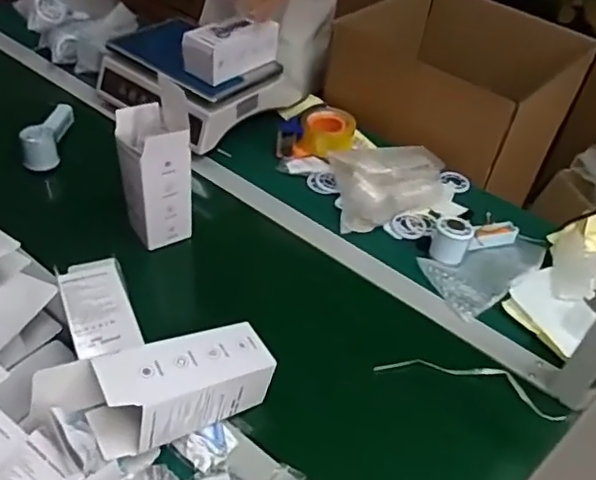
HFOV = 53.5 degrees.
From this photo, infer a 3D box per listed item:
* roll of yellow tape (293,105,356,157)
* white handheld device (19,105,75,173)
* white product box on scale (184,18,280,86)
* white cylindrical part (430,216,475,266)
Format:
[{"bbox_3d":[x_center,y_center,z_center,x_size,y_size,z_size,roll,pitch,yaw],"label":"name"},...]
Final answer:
[{"bbox_3d":[0.053,-0.199,1.107,0.100,0.045,0.116,16,44,9],"label":"roll of yellow tape"},{"bbox_3d":[-0.430,-0.185,1.018,0.056,0.063,0.152,2,44,-5],"label":"white handheld device"},{"bbox_3d":[-0.116,-0.346,1.050,0.083,0.073,0.163,31,48,23],"label":"white product box on scale"},{"bbox_3d":[0.236,-0.002,0.910,0.055,0.049,0.062,22,45,15],"label":"white cylindrical part"}]

